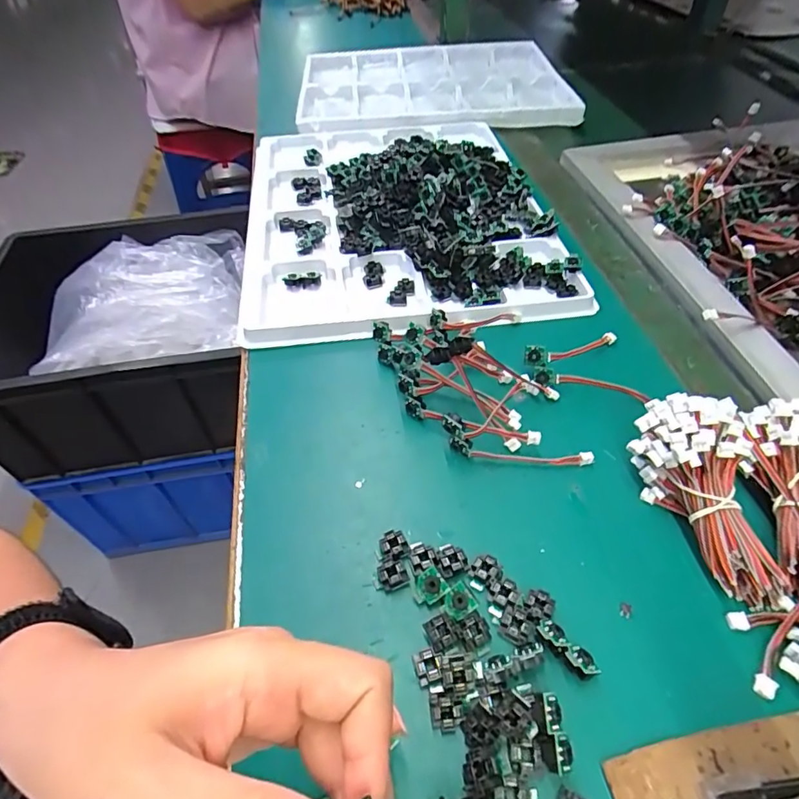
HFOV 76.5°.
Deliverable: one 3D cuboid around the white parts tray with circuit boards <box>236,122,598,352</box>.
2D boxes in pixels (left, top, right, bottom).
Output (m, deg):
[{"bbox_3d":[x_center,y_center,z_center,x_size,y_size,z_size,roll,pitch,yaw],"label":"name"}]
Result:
[{"bbox_3d":[-0.005,-0.191,0.494,0.284,0.039,0.385,-7,49,-4],"label":"white parts tray with circuit boards"}]

